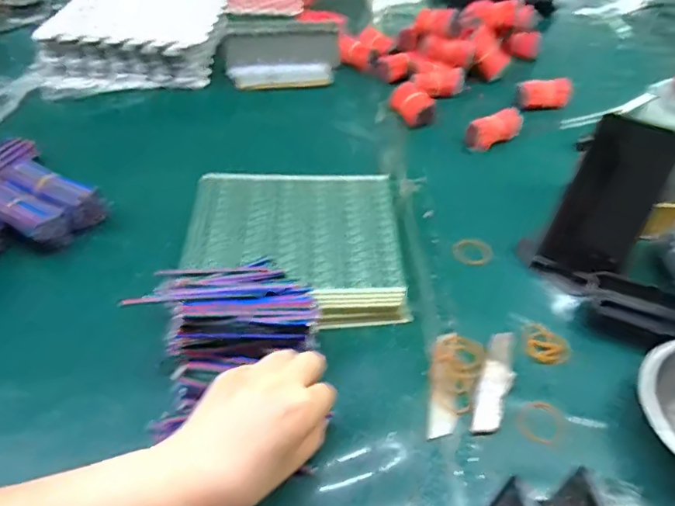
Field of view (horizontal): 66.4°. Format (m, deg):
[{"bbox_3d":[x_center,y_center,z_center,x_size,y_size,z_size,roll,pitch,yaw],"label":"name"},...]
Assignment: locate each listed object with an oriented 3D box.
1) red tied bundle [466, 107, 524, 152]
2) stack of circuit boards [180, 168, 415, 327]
[{"bbox_3d":[0.198,-0.154,0.644,0.080,0.034,0.028,-22,51,-23],"label":"red tied bundle"},{"bbox_3d":[-0.040,-0.014,0.503,0.199,0.032,0.186,2,46,-1],"label":"stack of circuit boards"}]

